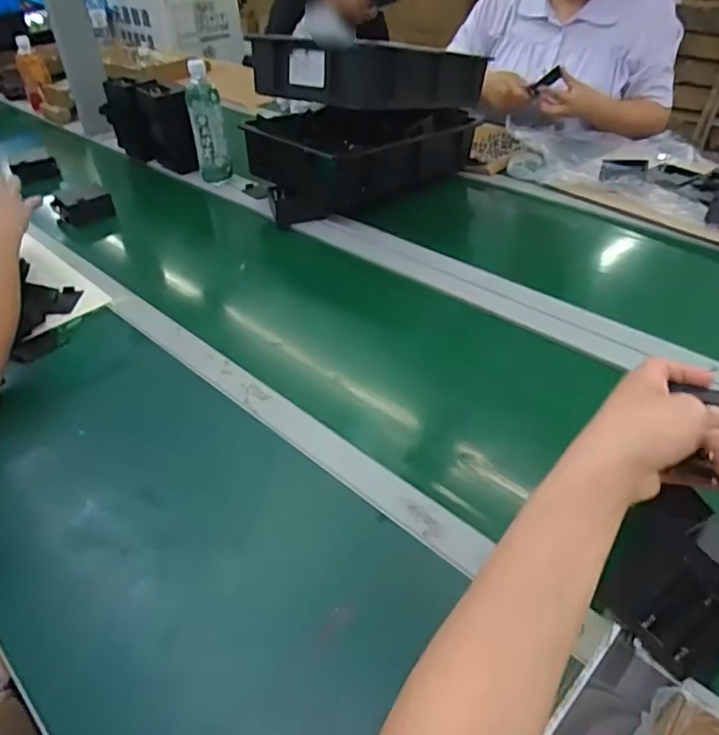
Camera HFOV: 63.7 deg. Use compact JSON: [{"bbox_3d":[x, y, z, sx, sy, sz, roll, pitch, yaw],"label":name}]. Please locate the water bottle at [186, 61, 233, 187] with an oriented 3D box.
[{"bbox_3d":[-0.300,-0.475,1.147,0.060,0.223,0.056,-14,40,-12],"label":"water bottle"}]

